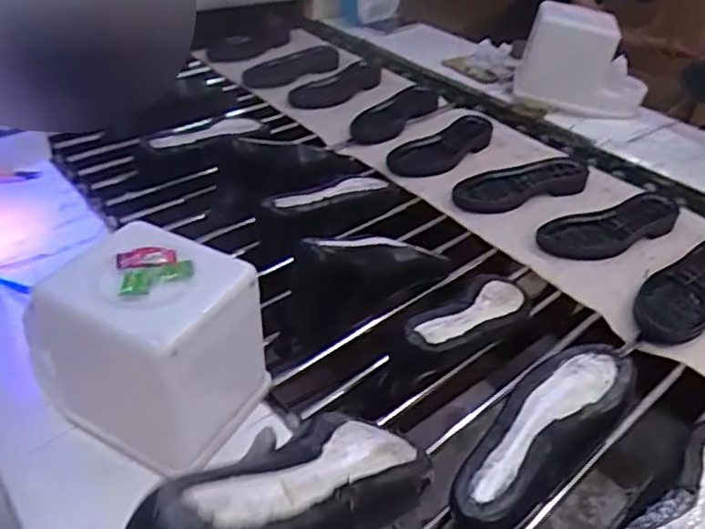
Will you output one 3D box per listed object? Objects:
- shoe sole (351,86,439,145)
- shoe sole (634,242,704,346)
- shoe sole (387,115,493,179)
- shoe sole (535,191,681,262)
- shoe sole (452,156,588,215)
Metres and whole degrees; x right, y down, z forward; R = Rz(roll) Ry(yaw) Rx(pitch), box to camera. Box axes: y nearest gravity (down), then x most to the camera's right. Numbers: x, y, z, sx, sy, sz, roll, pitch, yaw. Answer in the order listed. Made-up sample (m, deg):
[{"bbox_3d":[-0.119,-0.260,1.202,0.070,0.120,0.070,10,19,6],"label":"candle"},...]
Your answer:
[{"bbox_3d":[0.092,-0.315,1.303,0.096,0.048,0.273,25,44,28],"label":"shoe sole"},{"bbox_3d":[0.474,0.027,0.855,0.257,0.023,0.089,-30,47,-33],"label":"shoe sole"},{"bbox_3d":[0.175,-0.229,1.168,0.108,0.022,0.258,29,46,32],"label":"shoe sole"},{"bbox_3d":[0.416,-0.063,0.973,0.267,0.023,0.100,-17,41,-21],"label":"shoe sole"},{"bbox_3d":[0.289,-0.145,1.065,0.255,0.027,0.101,-12,39,-15],"label":"shoe sole"}]

